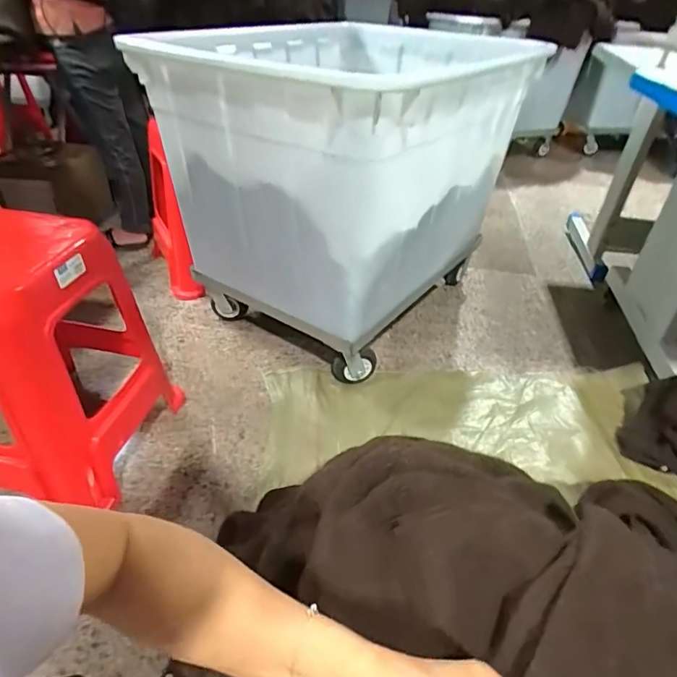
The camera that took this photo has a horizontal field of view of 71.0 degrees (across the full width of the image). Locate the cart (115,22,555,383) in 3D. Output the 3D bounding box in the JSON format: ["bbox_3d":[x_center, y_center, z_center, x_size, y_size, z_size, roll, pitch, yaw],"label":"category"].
[{"bbox_3d":[0.005,-0.402,1.371,0.671,0.731,0.842,27,42,28],"label":"cart"}]

